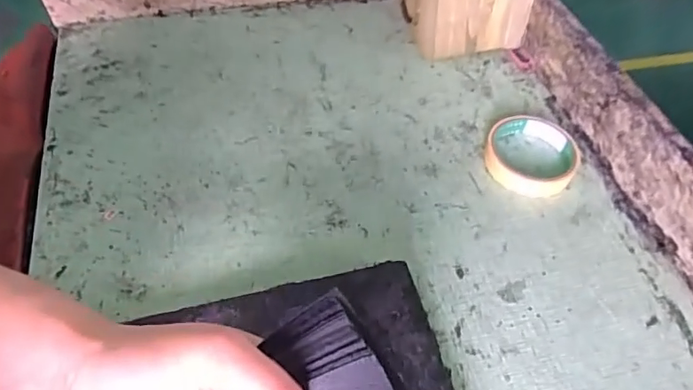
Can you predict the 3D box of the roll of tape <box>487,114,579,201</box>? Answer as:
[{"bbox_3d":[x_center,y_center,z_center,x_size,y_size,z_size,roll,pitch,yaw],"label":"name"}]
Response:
[{"bbox_3d":[0.178,-0.041,0.504,0.083,0.024,0.088,2,51,-2],"label":"roll of tape"}]

